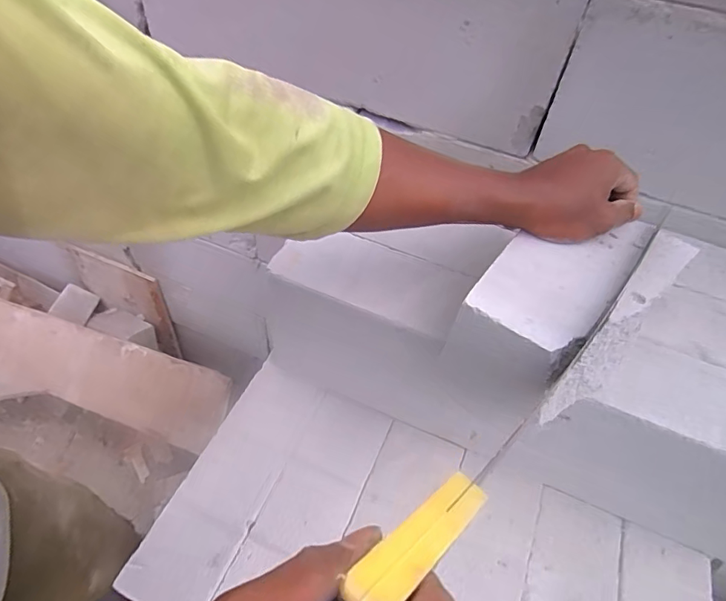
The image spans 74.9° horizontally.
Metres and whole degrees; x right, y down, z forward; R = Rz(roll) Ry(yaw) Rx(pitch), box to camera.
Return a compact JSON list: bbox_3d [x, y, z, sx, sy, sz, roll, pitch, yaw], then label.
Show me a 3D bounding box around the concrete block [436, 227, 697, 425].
[{"bbox_3d":[0.185,0.006,0.436,0.122,0.090,0.195,37,57,23],"label":"concrete block"}]

